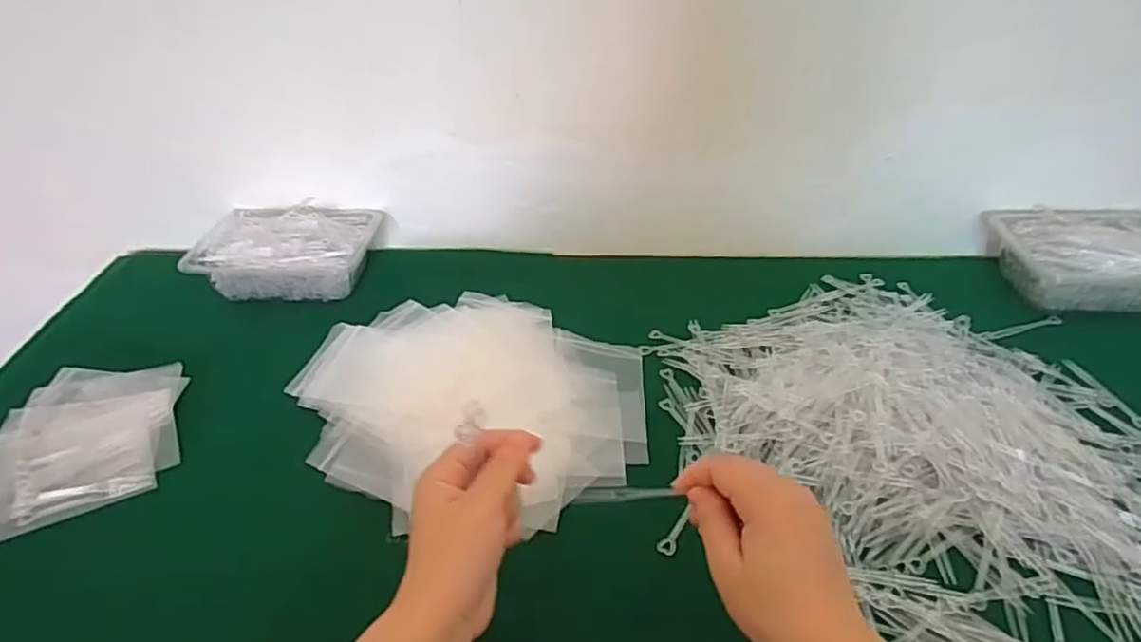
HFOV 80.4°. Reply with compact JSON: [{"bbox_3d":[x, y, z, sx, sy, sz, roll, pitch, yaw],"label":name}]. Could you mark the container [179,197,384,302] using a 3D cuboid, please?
[{"bbox_3d":[-0.302,-0.075,0.730,0.174,0.062,0.131,1,37,3],"label":"container"}]

